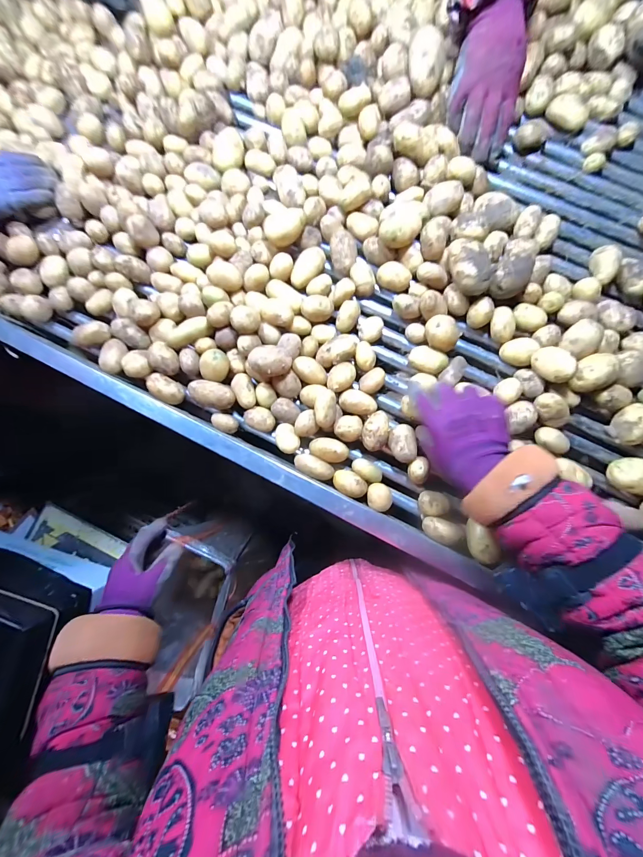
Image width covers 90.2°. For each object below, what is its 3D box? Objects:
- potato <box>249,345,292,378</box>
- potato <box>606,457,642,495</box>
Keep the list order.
[{"bbox_3d":[-0.070,-0.091,0.444,0.055,0.042,0.038,14,85,0],"label":"potato"},{"bbox_3d":[0.423,0.064,0.426,0.062,0.039,0.047,5,85,-1],"label":"potato"}]

